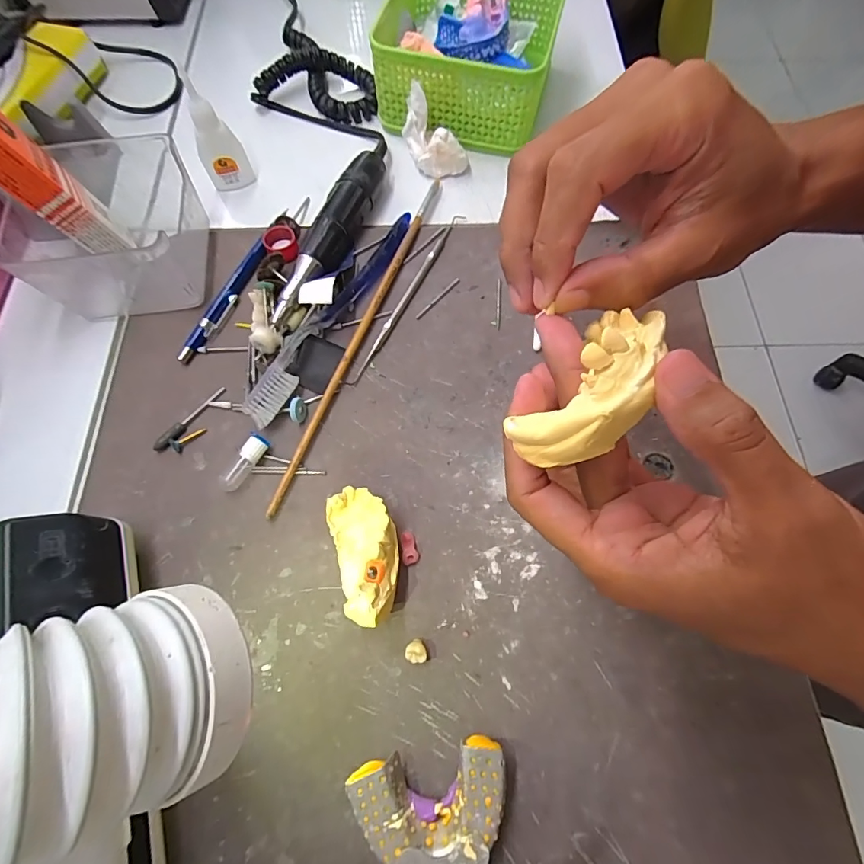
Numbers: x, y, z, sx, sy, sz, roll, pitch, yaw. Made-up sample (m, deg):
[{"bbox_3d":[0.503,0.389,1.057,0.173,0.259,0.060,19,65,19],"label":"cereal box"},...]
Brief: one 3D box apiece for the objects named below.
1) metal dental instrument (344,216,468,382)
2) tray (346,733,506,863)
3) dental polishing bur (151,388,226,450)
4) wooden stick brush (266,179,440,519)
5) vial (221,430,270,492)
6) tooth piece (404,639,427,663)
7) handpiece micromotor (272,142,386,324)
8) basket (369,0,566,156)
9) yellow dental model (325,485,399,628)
[{"bbox_3d":[-0.016,-0.099,0.309,0.007,0.007,0.161,25,71,10],"label":"metal dental instrument"},{"bbox_3d":[0.006,0.190,0.190,0.066,0.025,0.094,-11,69,-4],"label":"tray"},{"bbox_3d":[-0.150,-0.009,0.275,0.008,0.005,0.053,38,74,13],"label":"dental polishing bur"},{"bbox_3d":[-0.045,-0.072,0.298,0.008,0.008,0.270,19,71,8],"label":"wooden stick brush"},{"bbox_3d":[-0.110,0.018,0.261,0.011,0.013,0.036,30,72,11],"label":"vial"},{"bbox_3d":[-0.008,0.113,0.228,0.011,0.008,0.011,0,69,0],"label":"tooth piece"},{"bbox_3d":[-0.066,-0.148,0.315,0.026,0.024,0.172,20,71,8],"label":"handpiece micromotor"},{"bbox_3d":[0.029,-0.307,0.361,0.140,0.063,0.135,14,70,6],"label":"basket"},{"bbox_3d":[-0.034,0.063,0.234,0.033,0.032,0.067,-17,70,-6],"label":"yellow dental model"}]

